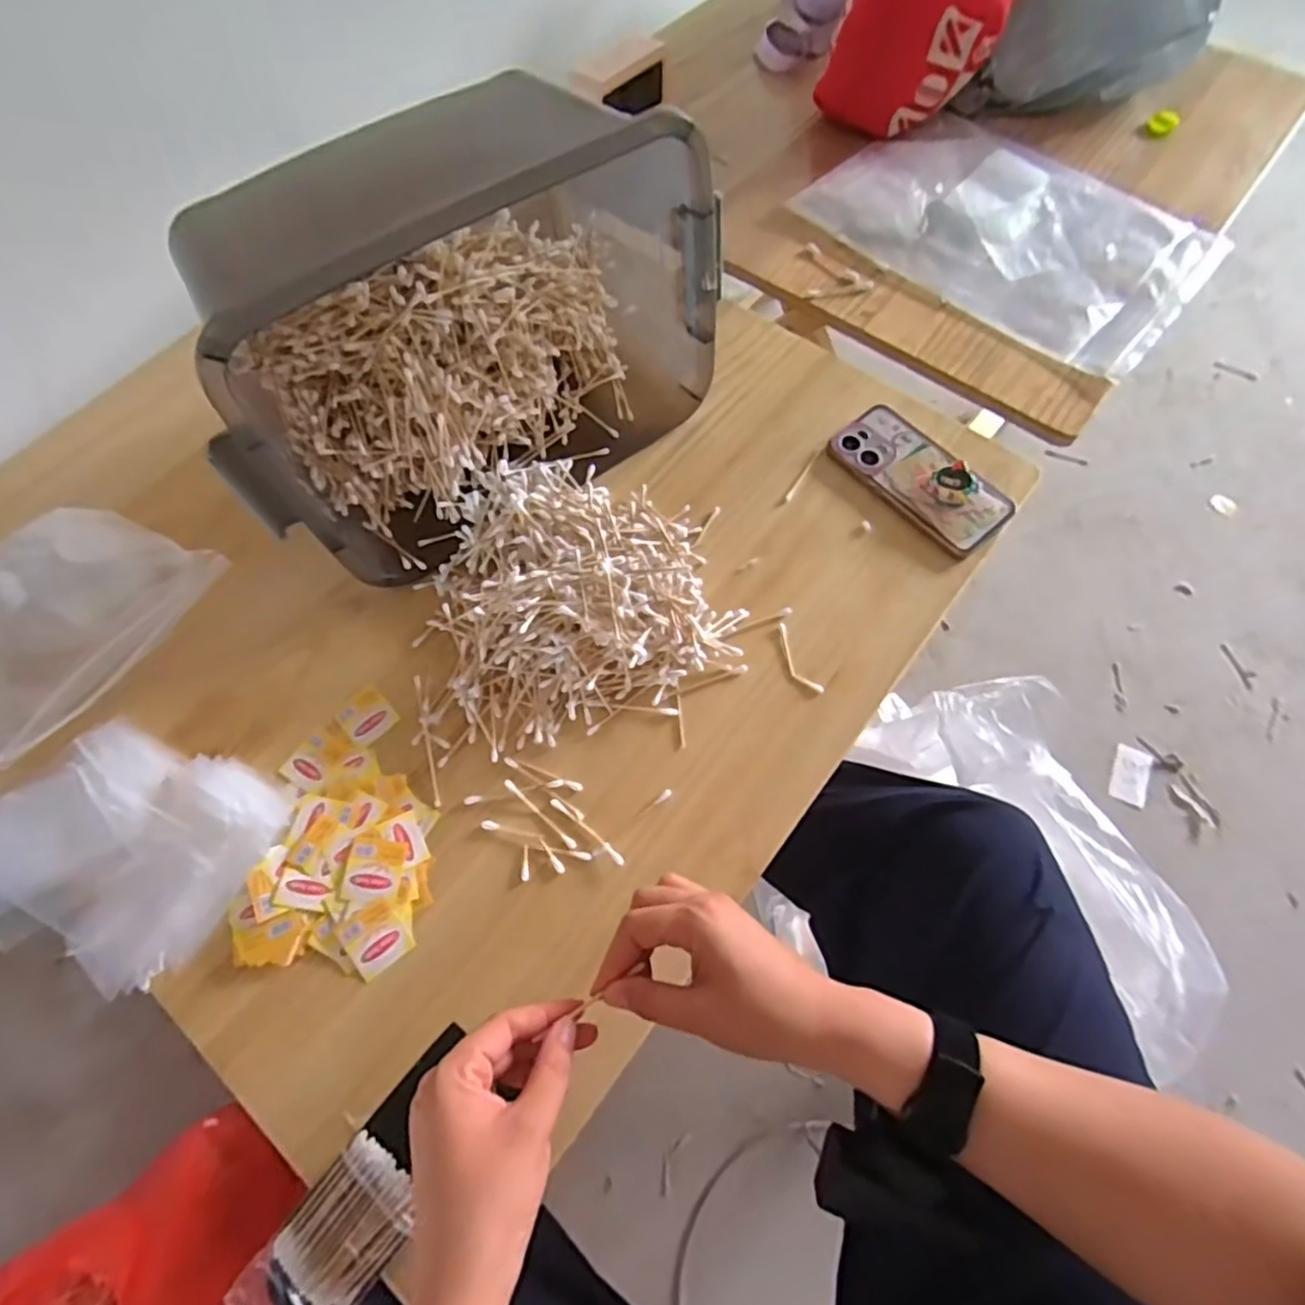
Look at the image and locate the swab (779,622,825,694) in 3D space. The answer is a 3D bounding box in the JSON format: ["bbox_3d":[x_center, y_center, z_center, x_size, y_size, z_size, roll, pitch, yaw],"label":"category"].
[{"bbox_3d":[0.116,0.006,0.551,0.017,0.004,0.067,-25,67,-8],"label":"swab"}]

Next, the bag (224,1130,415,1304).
[{"bbox_3d":[-0.192,0.355,0.405,0.062,0.013,0.108,37,73,17],"label":"bag"}]

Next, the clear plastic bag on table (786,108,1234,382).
[{"bbox_3d":[0.398,-0.489,0.761,0.410,0.016,0.297,42,74,18],"label":"clear plastic bag on table"}]

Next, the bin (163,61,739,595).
[{"bbox_3d":[-0.149,-0.258,0.548,0.405,0.248,0.205,-37,70,-13],"label":"bin"}]

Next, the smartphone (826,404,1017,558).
[{"bbox_3d":[0.240,-0.161,0.612,0.080,0.023,0.163,-37,69,-13],"label":"smartphone"}]

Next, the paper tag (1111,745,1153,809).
[{"bbox_3d":[0.761,0.195,1.083,0.053,0.007,0.094,18,75,15],"label":"paper tag"}]

